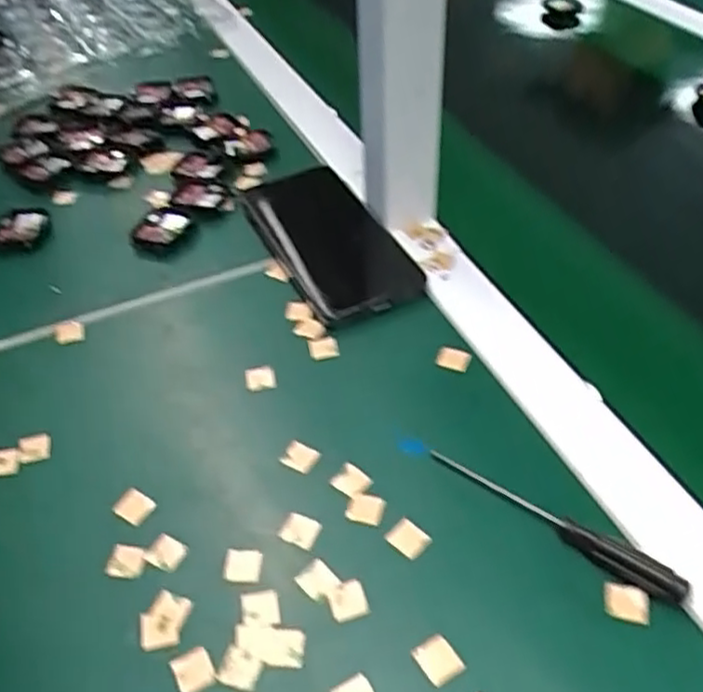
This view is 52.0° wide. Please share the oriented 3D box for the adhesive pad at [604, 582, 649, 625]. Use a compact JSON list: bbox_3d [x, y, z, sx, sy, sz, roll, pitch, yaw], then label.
[{"bbox_3d":[0.123,0.114,0.320,0.019,0.004,0.015,10,47,13],"label":"adhesive pad"}]

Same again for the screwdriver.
[{"bbox_3d":[0.087,0.077,0.351,0.154,0.016,0.011,30,54,29],"label":"screwdriver"}]

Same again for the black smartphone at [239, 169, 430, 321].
[{"bbox_3d":[-0.016,-0.080,0.515,0.077,0.016,0.167,-21,48,-17],"label":"black smartphone"}]

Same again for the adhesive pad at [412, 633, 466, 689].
[{"bbox_3d":[0.037,0.134,0.307,0.017,0.004,0.019,-27,49,-21],"label":"adhesive pad"}]

